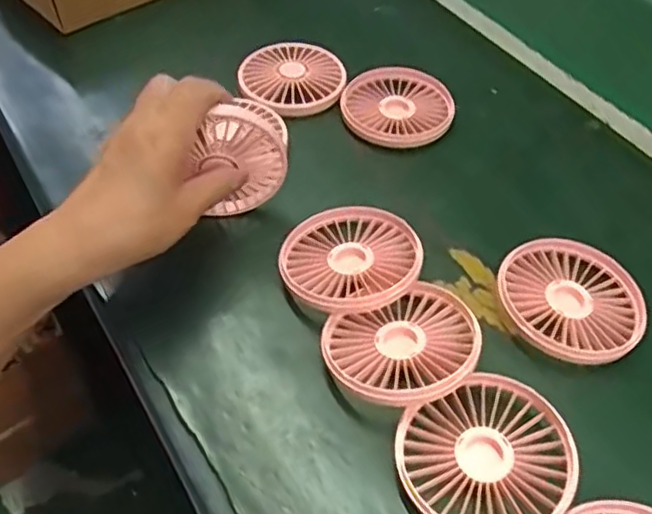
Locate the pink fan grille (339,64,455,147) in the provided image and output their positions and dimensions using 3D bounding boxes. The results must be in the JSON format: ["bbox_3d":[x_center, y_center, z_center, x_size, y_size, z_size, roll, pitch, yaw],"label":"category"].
[{"bbox_3d":[0.057,-0.121,0.527,0.086,0.022,0.086,0,50,0],"label":"pink fan grille"}]

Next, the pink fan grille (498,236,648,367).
[{"bbox_3d":[0.155,0.024,0.404,0.086,0.019,0.095,27,55,21],"label":"pink fan grille"}]

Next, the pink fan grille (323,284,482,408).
[{"bbox_3d":[0.045,0.050,0.368,0.086,0.015,0.073,-16,40,-11],"label":"pink fan grille"}]

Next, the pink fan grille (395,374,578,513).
[{"bbox_3d":[0.083,0.105,0.332,0.085,0.020,0.080,0,50,0],"label":"pink fan grille"}]

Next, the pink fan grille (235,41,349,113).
[{"bbox_3d":[-0.028,-0.151,0.543,0.086,0.023,0.085,0,50,0],"label":"pink fan grille"}]

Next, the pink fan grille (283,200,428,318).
[{"bbox_3d":[0.016,0.002,0.418,0.085,0.028,0.088,0,50,0],"label":"pink fan grille"}]

